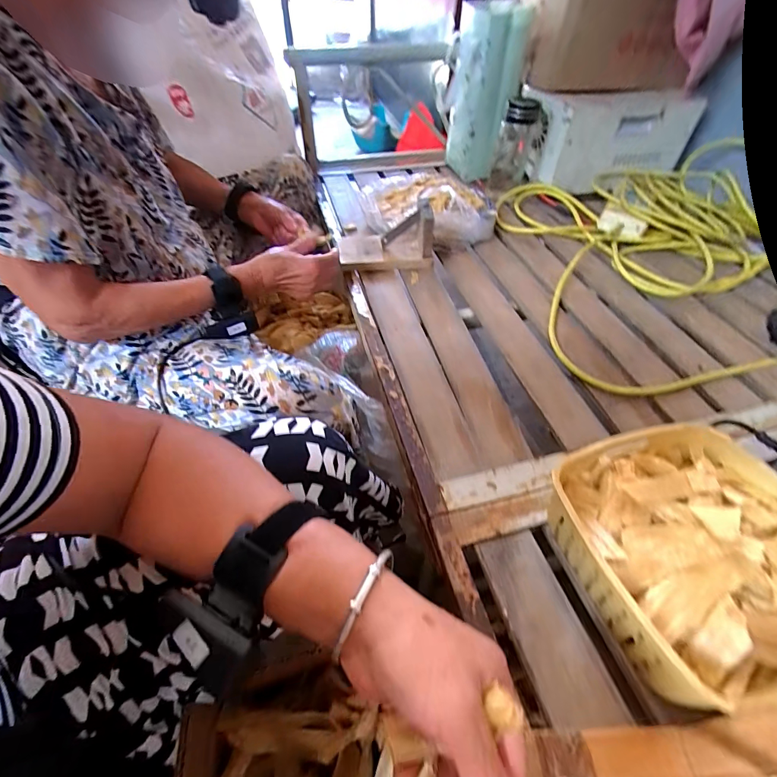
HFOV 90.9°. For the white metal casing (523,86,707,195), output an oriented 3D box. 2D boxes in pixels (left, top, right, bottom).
[{"bbox_3d":[0.477,-0.542,0.829,0.320,0.160,0.124,-12,51,-10],"label":"white metal casing"}]

